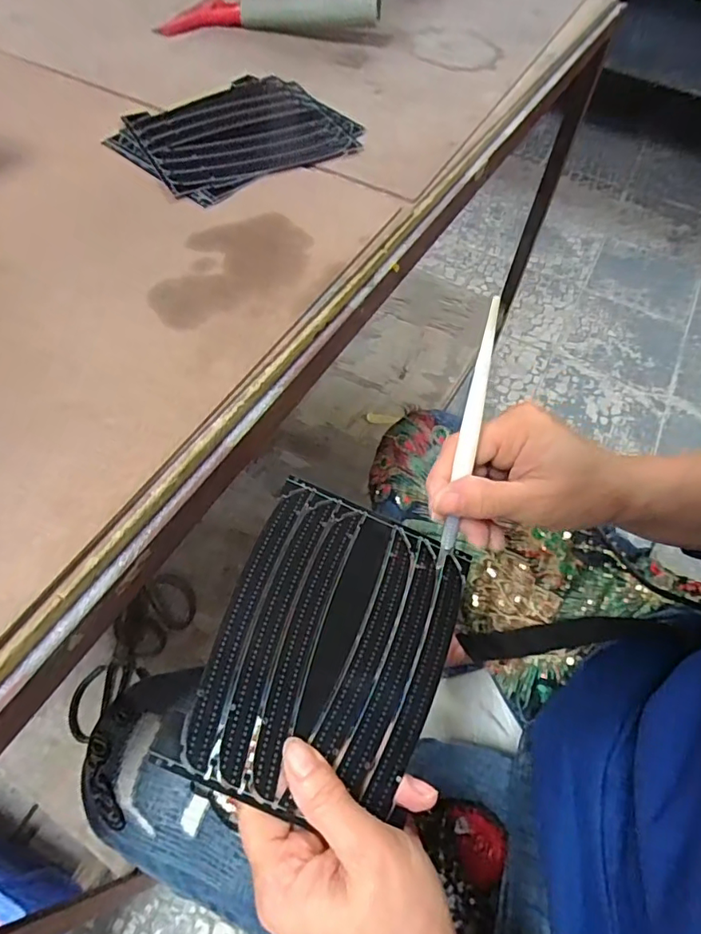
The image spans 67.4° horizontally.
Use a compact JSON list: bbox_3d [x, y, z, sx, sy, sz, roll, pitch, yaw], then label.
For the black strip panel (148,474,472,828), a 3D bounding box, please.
[{"bbox_3d":[-0.008,0.092,0.276,0.116,0.005,0.155,24,59,-2],"label":"black strip panel"}]

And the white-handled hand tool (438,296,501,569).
[{"bbox_3d":[0.062,-0.012,0.279,0.009,0.147,0.009,8,19,0],"label":"white-handled hand tool"}]

